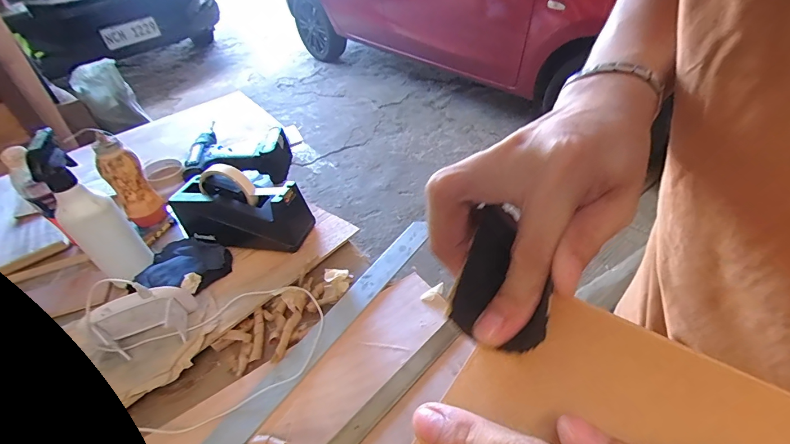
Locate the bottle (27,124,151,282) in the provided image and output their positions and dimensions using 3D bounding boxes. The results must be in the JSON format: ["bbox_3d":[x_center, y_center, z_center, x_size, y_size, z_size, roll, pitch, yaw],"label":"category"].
[{"bbox_3d":[-0.435,-0.008,0.572,0.073,0.231,0.068,29,53,32],"label":"bottle"}]

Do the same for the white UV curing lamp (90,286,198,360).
[{"bbox_3d":[-0.310,0.123,0.487,0.109,0.063,0.048,-13,43,-7],"label":"white UV curing lamp"}]

